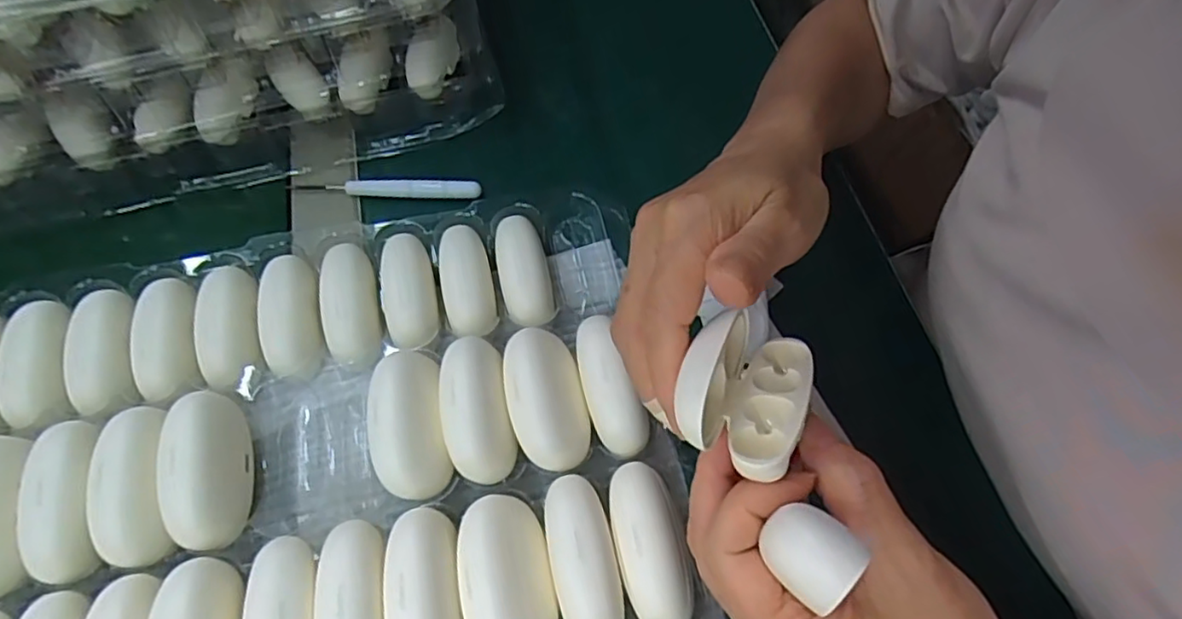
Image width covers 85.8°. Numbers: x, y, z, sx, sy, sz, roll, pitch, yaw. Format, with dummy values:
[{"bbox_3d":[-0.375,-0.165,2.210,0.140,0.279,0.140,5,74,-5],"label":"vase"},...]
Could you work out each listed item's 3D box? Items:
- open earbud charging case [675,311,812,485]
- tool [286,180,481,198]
[{"bbox_3d":[0.054,0.027,0.222,0.041,0.028,0.061,20,61,12],"label":"open earbud charging case"},{"bbox_3d":[-0.124,-0.073,0.383,0.112,0.011,0.007,2,63,0],"label":"tool"}]

